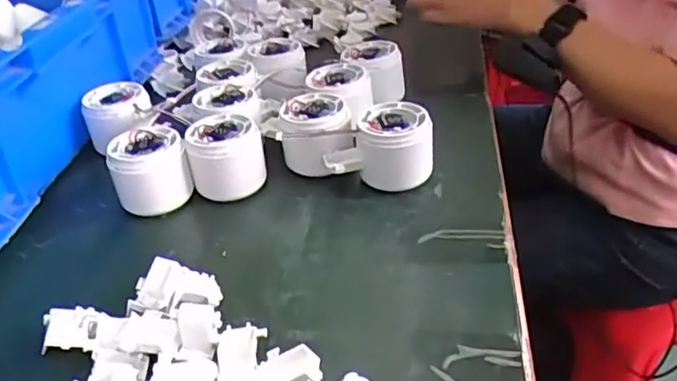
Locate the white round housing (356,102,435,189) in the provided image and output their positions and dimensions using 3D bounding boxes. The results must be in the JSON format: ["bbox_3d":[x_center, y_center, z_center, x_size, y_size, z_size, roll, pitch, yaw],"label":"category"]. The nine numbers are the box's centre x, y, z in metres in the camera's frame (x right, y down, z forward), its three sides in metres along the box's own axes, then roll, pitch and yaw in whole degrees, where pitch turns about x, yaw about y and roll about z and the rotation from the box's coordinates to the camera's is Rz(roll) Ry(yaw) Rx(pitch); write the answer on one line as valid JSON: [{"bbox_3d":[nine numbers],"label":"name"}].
[{"bbox_3d":[0.043,-0.033,0.479,0.056,0.057,0.056,-3,34,2],"label":"white round housing"}]

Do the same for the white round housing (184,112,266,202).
[{"bbox_3d":[-0.089,-0.026,0.486,0.057,0.053,0.053,-3,34,2],"label":"white round housing"}]

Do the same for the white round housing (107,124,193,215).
[{"bbox_3d":[-0.146,-0.014,0.474,0.055,0.053,0.054,-3,34,2],"label":"white round housing"}]

